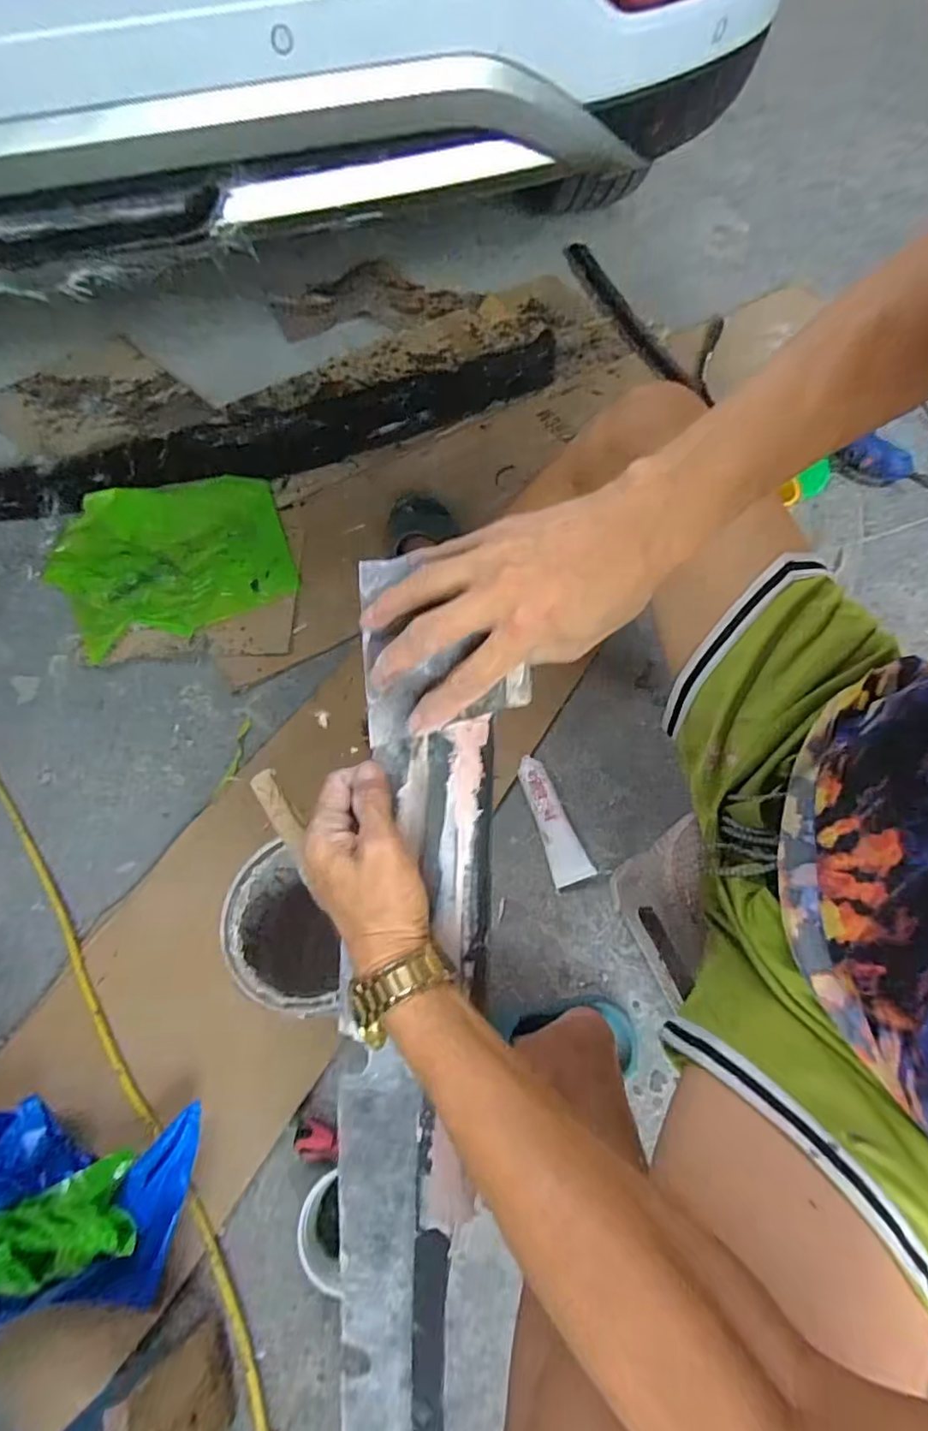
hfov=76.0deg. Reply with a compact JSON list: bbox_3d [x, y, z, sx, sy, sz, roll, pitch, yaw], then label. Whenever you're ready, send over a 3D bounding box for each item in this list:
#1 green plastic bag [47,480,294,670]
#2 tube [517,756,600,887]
[{"bbox_3d":[-0.482,-0.253,0.968,0.379,0.053,0.289,-18,65,-6],"label":"green plastic bag"},{"bbox_3d":[0.113,0.132,0.763,0.048,0.039,0.165,-18,65,-6],"label":"tube"}]

